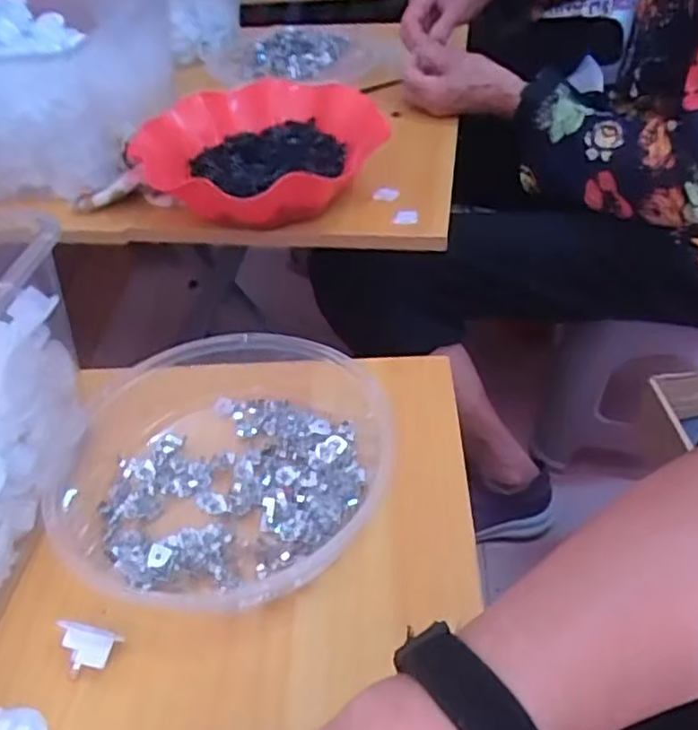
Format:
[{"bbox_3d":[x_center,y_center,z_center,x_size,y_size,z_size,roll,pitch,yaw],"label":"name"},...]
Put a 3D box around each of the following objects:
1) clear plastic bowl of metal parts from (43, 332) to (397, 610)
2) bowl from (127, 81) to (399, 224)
[{"bbox_3d":[-0.079,0.051,0.406,0.186,0.047,0.189,-2,43,2],"label":"clear plastic bowl of metal parts"},{"bbox_3d":[-0.079,-0.200,0.646,0.208,0.053,0.209,-2,43,2],"label":"bowl"}]

